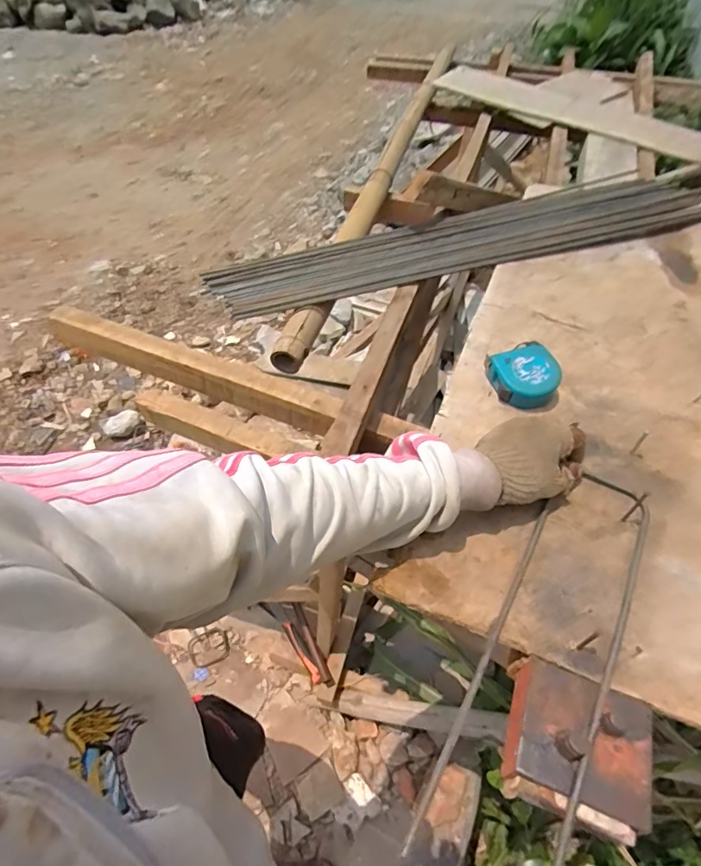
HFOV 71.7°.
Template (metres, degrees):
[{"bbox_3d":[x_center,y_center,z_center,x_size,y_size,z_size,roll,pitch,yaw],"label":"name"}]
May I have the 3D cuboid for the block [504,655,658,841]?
[{"bbox_3d":[0.182,0.250,0.391,0.107,0.052,0.101,19,53,14],"label":"block"}]

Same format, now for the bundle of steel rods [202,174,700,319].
[{"bbox_3d":[0.260,-0.379,0.916,1.017,0.012,0.204,-17,53,-14],"label":"bundle of steel rods"}]

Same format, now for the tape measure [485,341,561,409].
[{"bbox_3d":[0.224,-0.074,0.626,0.076,0.044,0.079,-9,51,-8],"label":"tape measure"}]

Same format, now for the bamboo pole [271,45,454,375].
[{"bbox_3d":[0.110,-0.709,1.234,0.066,0.072,1.636,12,51,9],"label":"bamboo pole"}]

